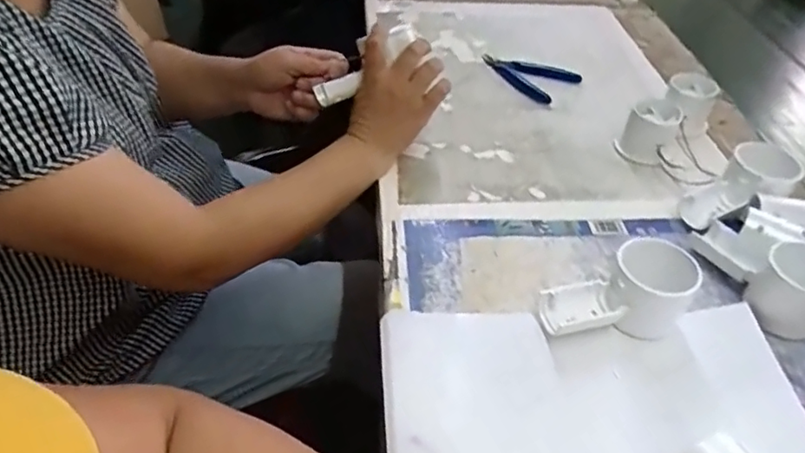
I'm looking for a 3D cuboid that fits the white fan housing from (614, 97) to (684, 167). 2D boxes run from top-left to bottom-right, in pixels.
[{"bbox_3d":[0.263,-0.102,0.621,0.049,0.043,0.067,30,50,25],"label":"white fan housing"}]

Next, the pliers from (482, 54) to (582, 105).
[{"bbox_3d":[0.155,-0.196,0.744,0.074,0.011,0.120,-33,55,-32],"label":"pliers"}]

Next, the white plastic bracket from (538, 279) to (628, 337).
[{"bbox_3d":[0.134,0.064,0.444,0.056,0.024,0.037,-12,46,-16],"label":"white plastic bracket"}]

